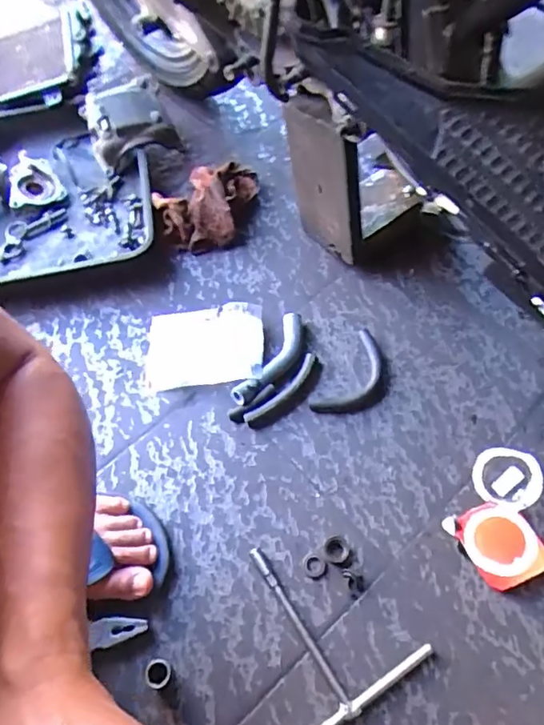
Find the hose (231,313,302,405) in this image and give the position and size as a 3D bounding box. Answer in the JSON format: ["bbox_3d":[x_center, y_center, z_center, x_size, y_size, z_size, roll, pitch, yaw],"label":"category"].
[{"bbox_3d":[0.001,-0.003,0.682,0.037,0.024,0.139,29,67,18],"label":"hose"}]

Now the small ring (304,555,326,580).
[{"bbox_3d":[0.046,0.218,0.577,0.023,0.004,0.024,-2,61,3],"label":"small ring"}]

